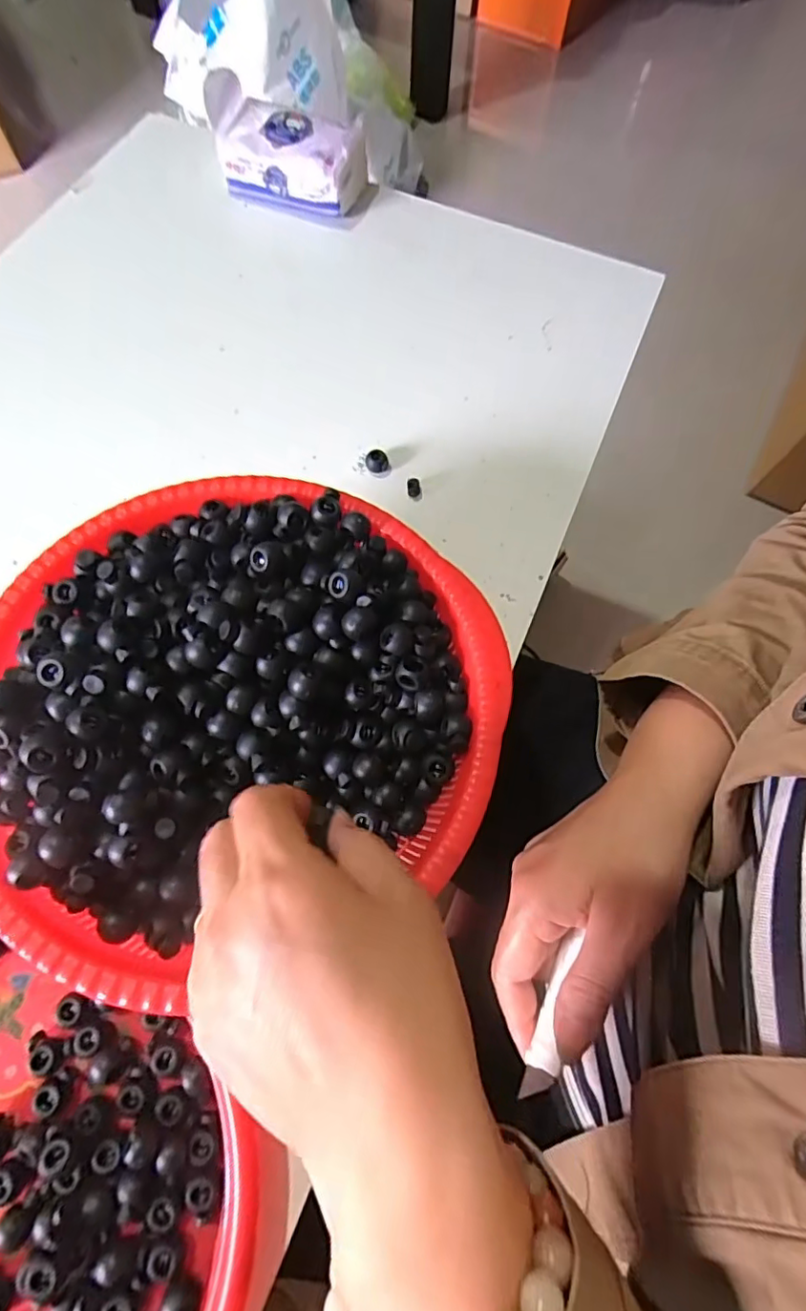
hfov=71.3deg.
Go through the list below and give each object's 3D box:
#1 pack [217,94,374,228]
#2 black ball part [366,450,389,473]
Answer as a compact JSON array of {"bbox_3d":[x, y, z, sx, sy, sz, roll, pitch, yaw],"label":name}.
[{"bbox_3d":[-0.094,-0.425,0.485,0.128,0.048,0.063,17,69,4],"label":"pack"},{"bbox_3d":[-0.018,-0.137,0.397,0.016,0.012,0.013,-4,69,-4],"label":"black ball part"}]

